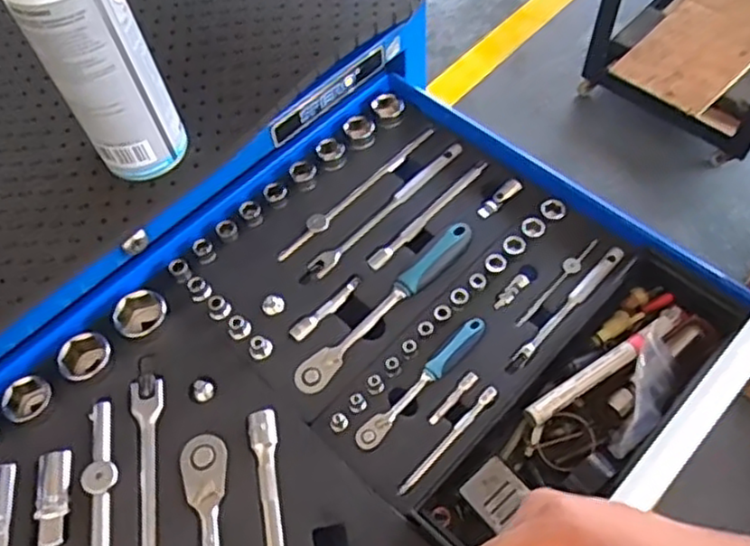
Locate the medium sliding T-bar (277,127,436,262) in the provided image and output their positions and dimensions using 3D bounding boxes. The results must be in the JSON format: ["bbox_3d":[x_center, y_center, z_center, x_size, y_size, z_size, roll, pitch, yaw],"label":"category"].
[{"bbox_3d":[-0.015,-0.073,0.619,0.019,0.013,0.191,35,67,23],"label":"medium sliding T-bar"}]

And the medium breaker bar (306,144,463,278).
[{"bbox_3d":[0.013,-0.059,0.606,0.017,0.008,0.180,38,68,24],"label":"medium breaker bar"}]

